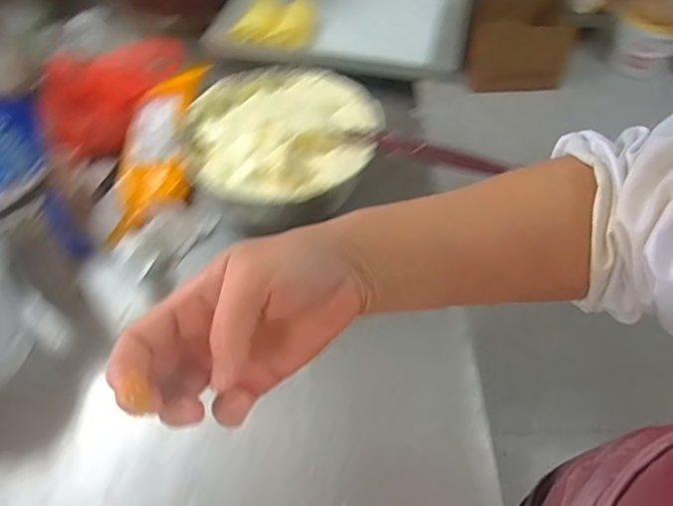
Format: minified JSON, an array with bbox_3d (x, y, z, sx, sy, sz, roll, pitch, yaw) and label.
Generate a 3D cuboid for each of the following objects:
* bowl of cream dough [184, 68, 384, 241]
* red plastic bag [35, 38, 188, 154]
[{"bbox_3d":[-0.080,-0.144,0.821,0.257,0.132,0.258,0,51,0],"label":"bowl of cream dough"},{"bbox_3d":[-0.347,-0.253,0.907,0.089,0.126,0.258,26,55,19],"label":"red plastic bag"}]

